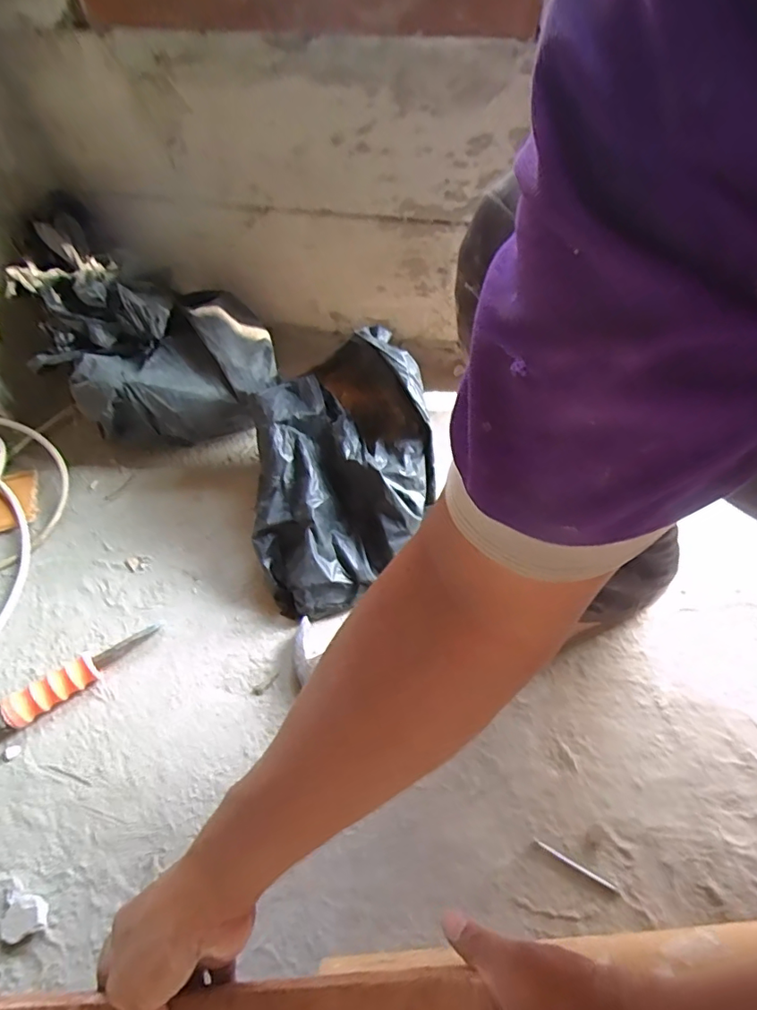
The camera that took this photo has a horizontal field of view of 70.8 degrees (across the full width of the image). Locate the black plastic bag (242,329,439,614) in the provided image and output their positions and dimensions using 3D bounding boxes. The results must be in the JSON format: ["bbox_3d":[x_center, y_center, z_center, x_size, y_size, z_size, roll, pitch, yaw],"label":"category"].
[{"bbox_3d":[-0.042,-0.042,0.628,0.210,0.191,0.301,1,53,2],"label":"black plastic bag"}]

